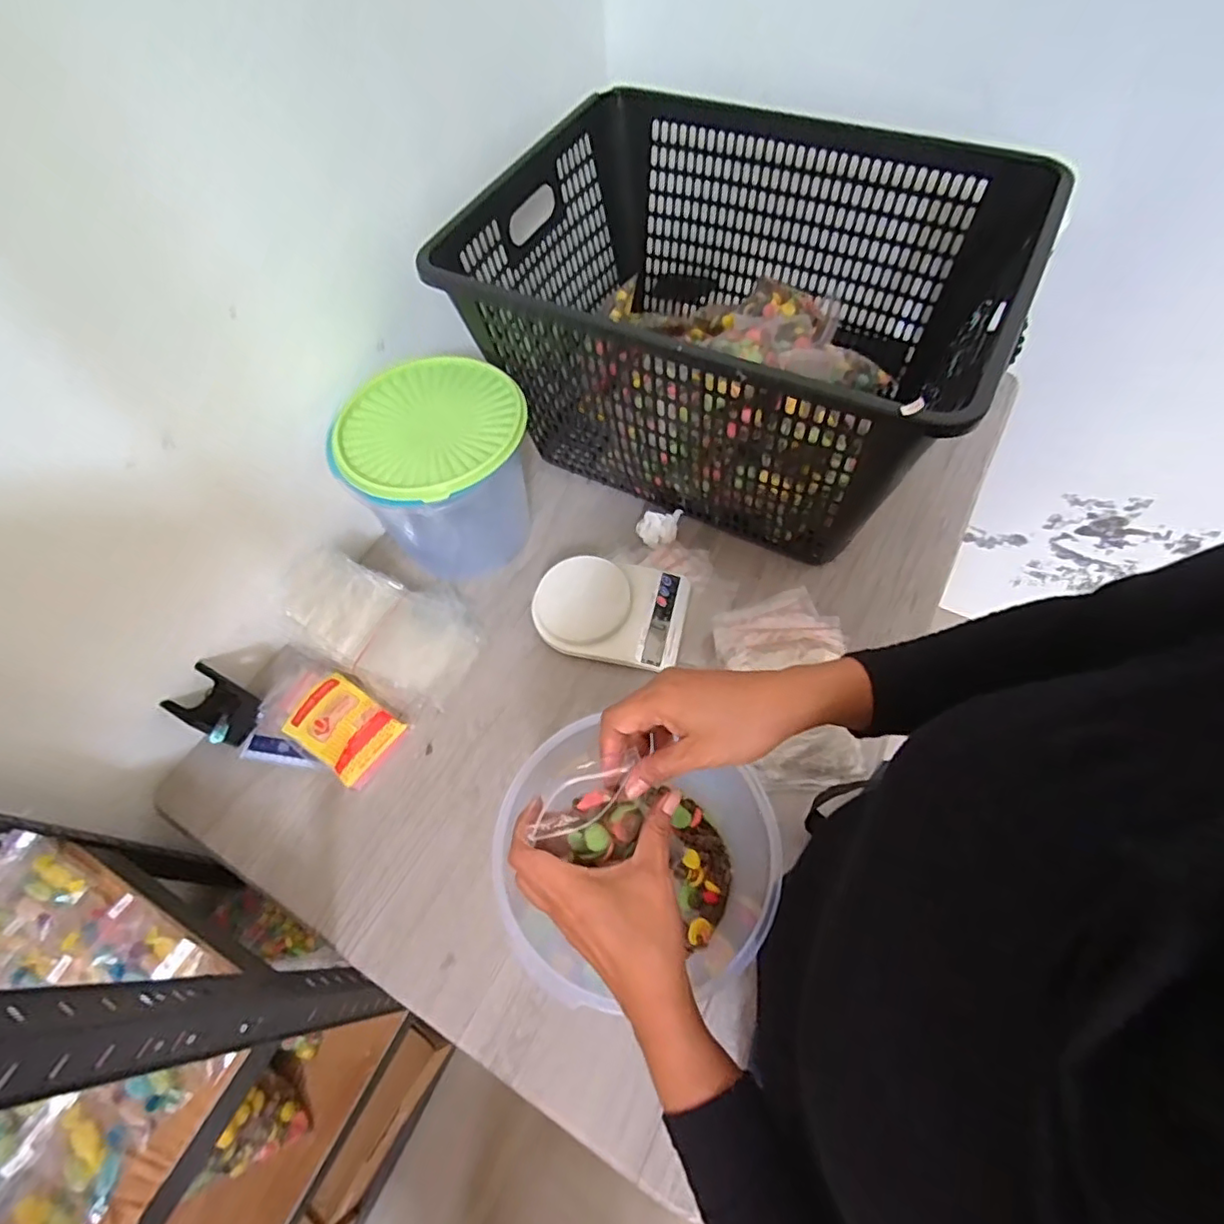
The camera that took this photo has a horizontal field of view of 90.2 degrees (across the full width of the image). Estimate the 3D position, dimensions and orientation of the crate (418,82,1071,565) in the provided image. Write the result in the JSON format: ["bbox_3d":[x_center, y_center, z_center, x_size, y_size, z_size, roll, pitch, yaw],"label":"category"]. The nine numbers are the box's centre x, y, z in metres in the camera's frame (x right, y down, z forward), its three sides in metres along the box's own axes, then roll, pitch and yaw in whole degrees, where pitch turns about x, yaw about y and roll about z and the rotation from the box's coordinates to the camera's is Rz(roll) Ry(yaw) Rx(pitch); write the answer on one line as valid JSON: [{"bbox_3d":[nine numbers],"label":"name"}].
[{"bbox_3d":[0.133,-0.333,0.741,0.528,0.293,0.417,23,65,16],"label":"crate"}]

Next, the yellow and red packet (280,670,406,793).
[{"bbox_3d":[-0.304,0.131,0.692,0.116,0.030,0.083,30,67,18],"label":"yellow and red packet"}]

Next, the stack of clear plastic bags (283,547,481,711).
[{"bbox_3d":[-0.268,0.010,0.730,0.220,0.033,0.135,31,64,-3],"label":"stack of clear plastic bags"}]

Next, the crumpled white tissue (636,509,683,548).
[{"bbox_3d":[0.062,-0.108,0.785,0.059,0.034,0.039,-9,61,-1],"label":"crumpled white tissue"}]

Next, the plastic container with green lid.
[{"bbox_3d":[-0.196,-0.161,0.737,0.187,0.184,0.196,-2,61,3],"label":"plastic container with green lid"}]

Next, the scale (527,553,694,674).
[{"bbox_3d":[-0.002,-0.006,0.733,0.177,0.039,0.127,9,62,9],"label":"scale"}]

